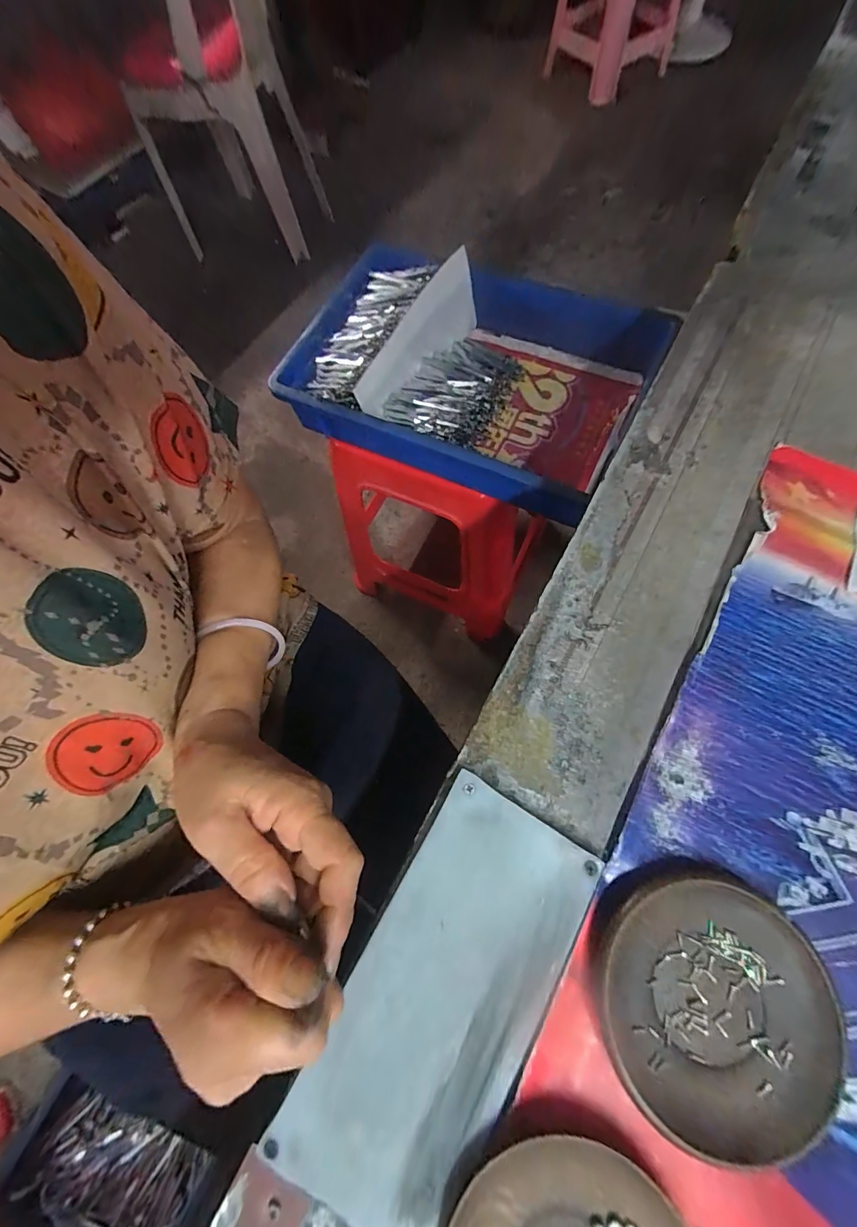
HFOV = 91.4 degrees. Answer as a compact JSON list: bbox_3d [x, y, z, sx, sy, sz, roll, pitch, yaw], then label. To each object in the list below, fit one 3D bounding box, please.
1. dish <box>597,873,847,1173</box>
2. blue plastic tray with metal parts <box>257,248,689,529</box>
[{"bbox_3d":[0.144,0.198,0.213,0.109,0.015,0.109,-1,71,2],"label":"dish"},{"bbox_3d":[0.039,-0.314,0.537,0.414,0.081,0.296,25,74,10],"label":"blue plastic tray with metal parts"}]

